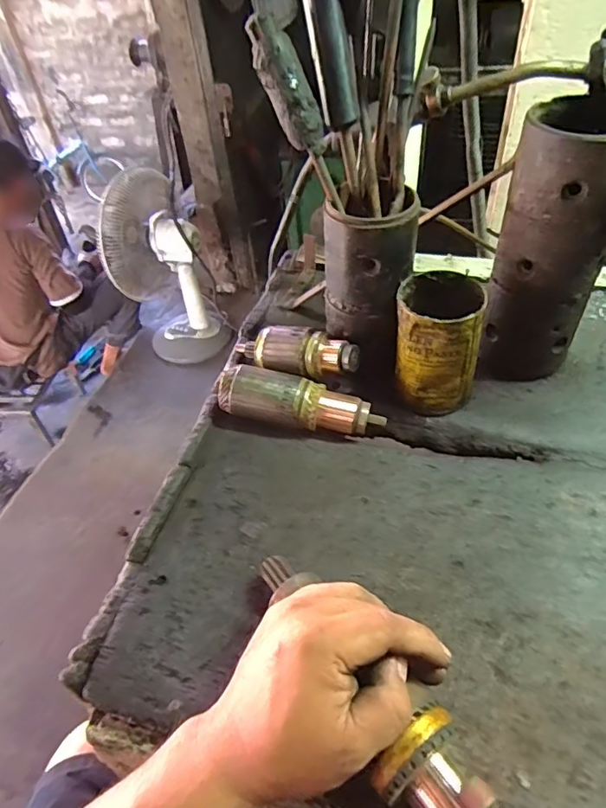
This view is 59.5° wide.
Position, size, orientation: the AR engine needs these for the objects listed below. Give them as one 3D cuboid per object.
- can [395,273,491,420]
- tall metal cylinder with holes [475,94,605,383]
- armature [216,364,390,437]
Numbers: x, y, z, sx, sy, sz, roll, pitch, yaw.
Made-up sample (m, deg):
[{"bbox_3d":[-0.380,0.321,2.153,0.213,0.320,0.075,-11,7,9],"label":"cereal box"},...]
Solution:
[{"bbox_3d":[0.125,-0.052,0.496,0.071,0.133,0.070,8,47,14],"label":"can"},{"bbox_3d":[0.219,-0.129,0.479,0.088,0.235,0.087,15,49,20],"label":"tall metal cylinder with holes"},{"bbox_3d":[-0.002,-0.001,0.497,0.153,0.041,0.045,10,48,15],"label":"armature"}]

